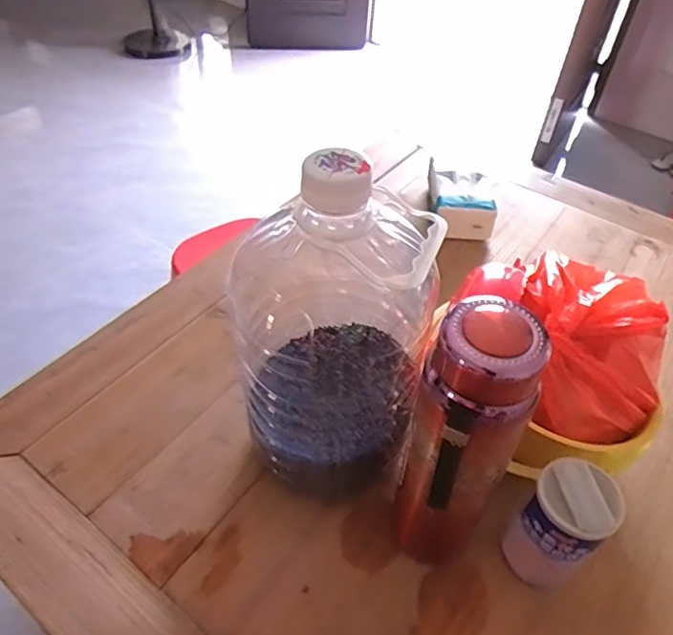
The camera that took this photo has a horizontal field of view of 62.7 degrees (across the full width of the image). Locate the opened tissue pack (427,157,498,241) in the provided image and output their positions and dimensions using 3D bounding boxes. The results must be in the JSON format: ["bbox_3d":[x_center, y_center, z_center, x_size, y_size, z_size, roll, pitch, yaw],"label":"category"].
[{"bbox_3d":[0.197,-0.181,0.870,0.099,0.069,0.134,6,45,3],"label":"opened tissue pack"}]

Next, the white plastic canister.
[{"bbox_3d":[0.191,0.184,0.478,0.063,0.128,0.062,2,45,-2],"label":"white plastic canister"}]

